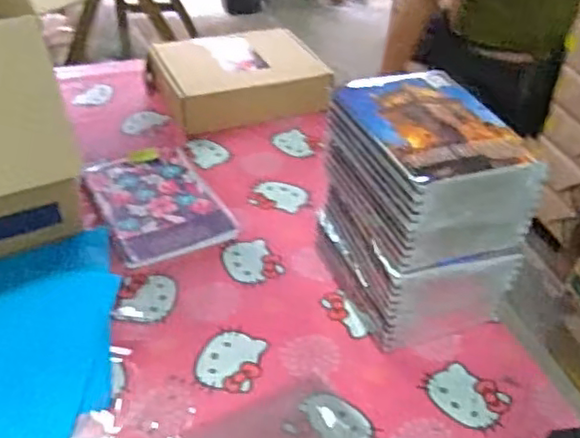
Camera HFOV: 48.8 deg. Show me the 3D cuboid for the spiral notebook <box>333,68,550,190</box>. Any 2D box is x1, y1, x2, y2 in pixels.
[{"bbox_3d":[0.147,-0.106,0.680,0.148,0.016,0.201,-11,42,-17],"label":"spiral notebook"}]

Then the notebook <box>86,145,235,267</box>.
[{"bbox_3d":[-0.186,-0.027,0.905,0.159,0.009,0.223,-16,46,-24],"label":"notebook"}]

